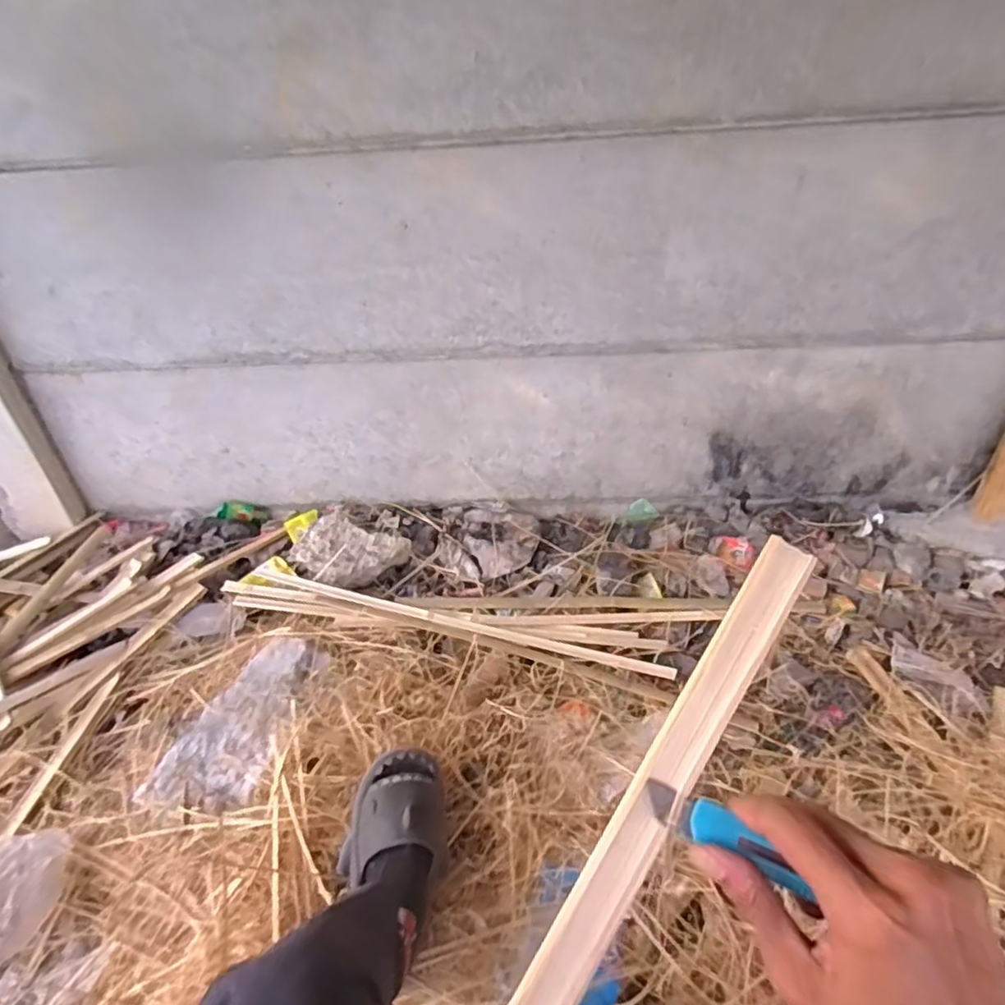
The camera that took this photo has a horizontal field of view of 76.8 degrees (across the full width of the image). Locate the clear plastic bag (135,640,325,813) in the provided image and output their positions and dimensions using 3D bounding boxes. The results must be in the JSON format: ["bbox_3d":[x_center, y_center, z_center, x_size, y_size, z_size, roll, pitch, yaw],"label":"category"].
[{"bbox_3d":[-0.427,0.376,1.074,0.182,0.054,0.335,14,40,24],"label":"clear plastic bag"}]

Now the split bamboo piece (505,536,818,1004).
[{"bbox_3d":[0.080,0.142,0.318,0.026,0.010,0.284,26,75,33],"label":"split bamboo piece"}]

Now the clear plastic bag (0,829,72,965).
[{"bbox_3d":[-0.722,0.554,0.888,0.154,0.102,0.192,9,38,17],"label":"clear plastic bag"}]

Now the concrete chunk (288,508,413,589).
[{"bbox_3d":[-0.350,0.104,1.448,0.244,0.074,0.177,10,38,19],"label":"concrete chunk"}]

